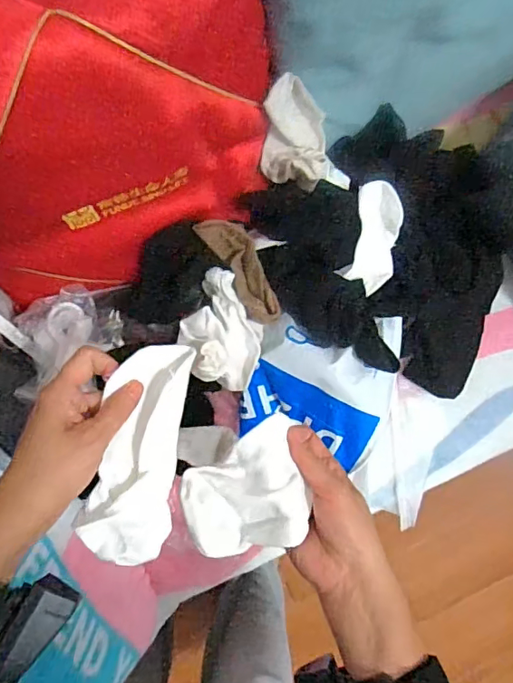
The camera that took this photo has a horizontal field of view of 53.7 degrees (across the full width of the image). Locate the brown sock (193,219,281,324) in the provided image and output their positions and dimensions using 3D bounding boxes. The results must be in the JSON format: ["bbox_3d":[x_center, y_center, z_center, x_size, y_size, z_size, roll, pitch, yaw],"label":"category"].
[{"bbox_3d":[-0.014,-0.075,0.532,0.040,0.024,0.125,-31,111,-3],"label":"brown sock"}]

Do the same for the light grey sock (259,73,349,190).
[{"bbox_3d":[0.043,-0.191,0.491,0.071,0.074,0.097,-31,93,-3],"label":"light grey sock"}]

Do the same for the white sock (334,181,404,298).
[{"bbox_3d":[0.122,-0.107,0.528,0.056,0.017,0.110,5,104,-4],"label":"white sock"}]

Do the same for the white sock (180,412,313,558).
[{"bbox_3d":[-0.006,0.111,0.369,0.093,0.042,0.077,-26,93,-3],"label":"white sock"}]

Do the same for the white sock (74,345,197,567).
[{"bbox_3d":[-0.081,0.072,0.356,0.056,0.021,0.150,10,66,-4],"label":"white sock"}]

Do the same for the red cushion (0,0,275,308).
[{"bbox_3d":[-0.137,-0.170,0.436,0.317,0.262,0.079,-25,59,-4],"label":"red cushion"}]

